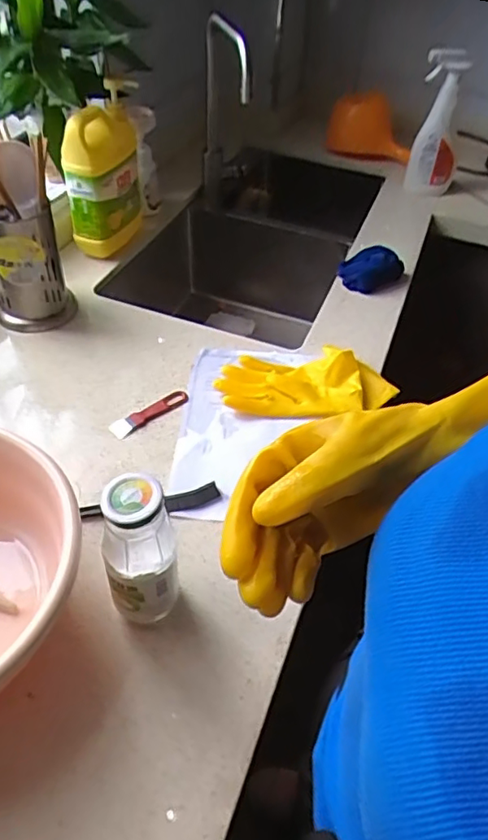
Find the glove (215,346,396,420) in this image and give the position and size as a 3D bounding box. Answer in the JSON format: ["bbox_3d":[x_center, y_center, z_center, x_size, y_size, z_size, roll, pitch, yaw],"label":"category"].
[{"bbox_3d":[0.081,-0.053,0.799,0.232,0.032,0.127,-9,48,-14],"label":"glove"}]

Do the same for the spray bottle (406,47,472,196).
[{"bbox_3d":[0.394,-0.587,1.179,0.110,0.263,0.062,19,47,12],"label":"spray bottle"}]

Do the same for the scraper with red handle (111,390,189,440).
[{"bbox_3d":[-0.121,-0.011,0.752,0.116,0.012,0.025,-32,57,-31],"label":"scraper with red handle"}]

